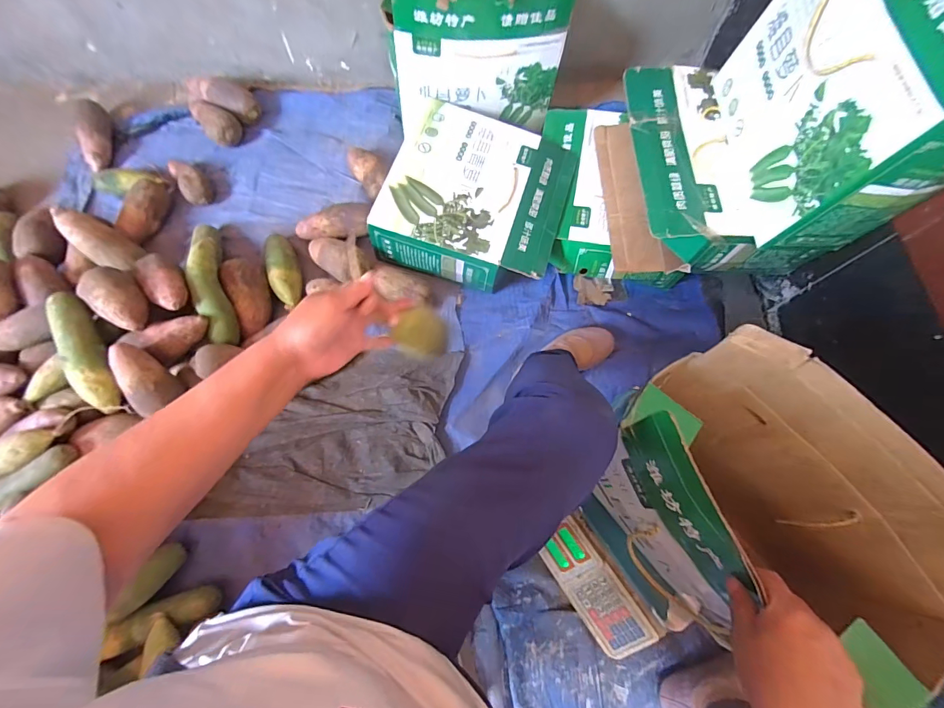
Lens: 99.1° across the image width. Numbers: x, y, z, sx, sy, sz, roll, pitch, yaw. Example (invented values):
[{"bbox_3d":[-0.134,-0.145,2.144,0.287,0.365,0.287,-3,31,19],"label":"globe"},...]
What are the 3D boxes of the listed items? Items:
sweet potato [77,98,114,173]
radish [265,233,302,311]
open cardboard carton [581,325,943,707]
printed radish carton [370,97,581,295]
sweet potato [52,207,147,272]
[{"bbox_3d":[-0.877,-0.504,0.931,0.052,0.050,0.162,-2,93,-3],"label":"sweet potato"},{"bbox_3d":[-0.393,-0.169,0.845,0.062,0.049,0.181,-19,72,-9],"label":"radish"},{"bbox_3d":[0.314,0.187,0.453,0.186,0.272,0.348,-34,75,-13],"label":"open cardboard carton"},{"bbox_3d":[0.013,-0.330,0.861,0.352,0.117,0.338,17,71,4],"label":"printed radish carton"},{"bbox_3d":[-0.745,-0.228,0.795,0.144,0.053,0.074,46,74,-29],"label":"sweet potato"}]

